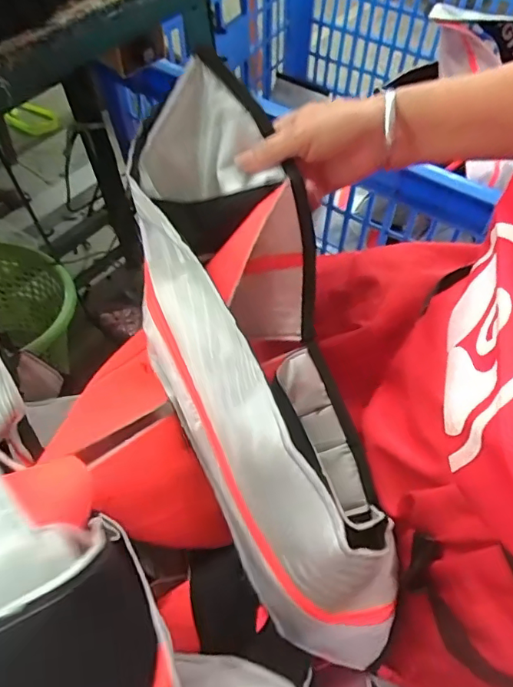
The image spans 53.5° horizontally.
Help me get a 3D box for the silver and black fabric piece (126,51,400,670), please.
[{"bbox_3d":[-0.002,-0.007,0.374,0.132,0.102,0.421,-14,75,-8],"label":"silver and black fabric piece"}]

